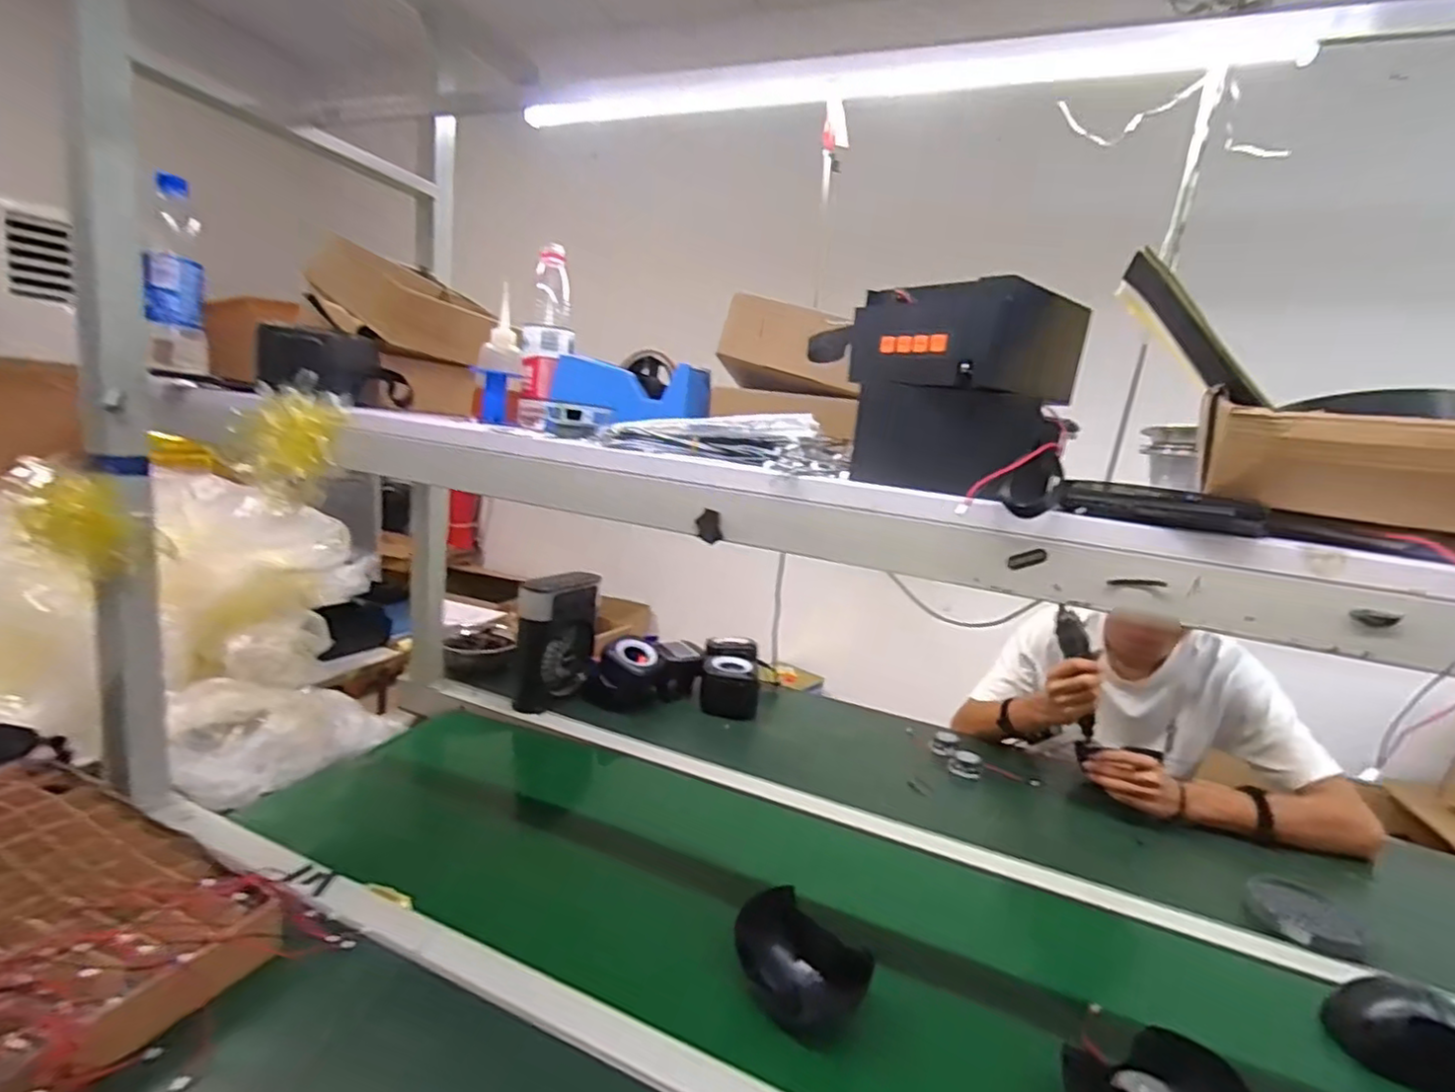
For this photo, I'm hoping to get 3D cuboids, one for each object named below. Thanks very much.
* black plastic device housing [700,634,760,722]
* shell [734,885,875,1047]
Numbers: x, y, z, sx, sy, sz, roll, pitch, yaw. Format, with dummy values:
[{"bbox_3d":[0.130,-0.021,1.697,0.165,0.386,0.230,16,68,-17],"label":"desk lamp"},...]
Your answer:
[{"bbox_3d":[0.009,0.267,1.311,0.116,0.110,0.174,7,11,1],"label":"black plastic device housing"},{"bbox_3d":[0.067,0.398,0.622,0.079,0.069,0.126,-3,14,-42],"label":"shell"}]

